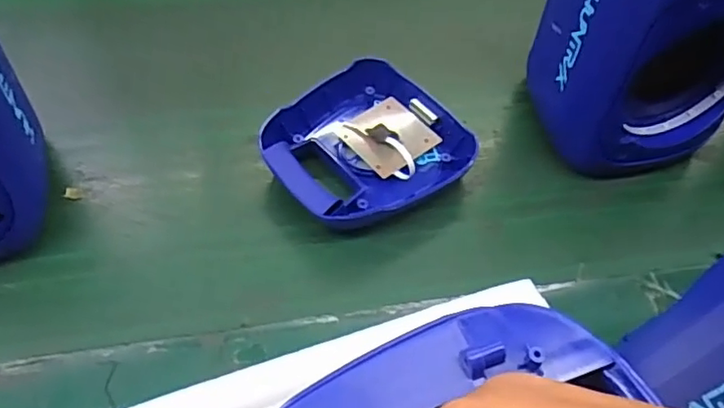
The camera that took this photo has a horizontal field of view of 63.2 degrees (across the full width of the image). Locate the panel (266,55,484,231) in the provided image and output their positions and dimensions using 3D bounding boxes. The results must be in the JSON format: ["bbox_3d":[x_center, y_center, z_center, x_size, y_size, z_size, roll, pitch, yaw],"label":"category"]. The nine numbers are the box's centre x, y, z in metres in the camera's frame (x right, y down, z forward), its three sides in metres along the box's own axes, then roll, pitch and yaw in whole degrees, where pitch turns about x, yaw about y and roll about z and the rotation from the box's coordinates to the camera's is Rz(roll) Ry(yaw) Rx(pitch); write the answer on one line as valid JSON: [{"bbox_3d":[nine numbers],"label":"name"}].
[{"bbox_3d":[0.000,-0.056,0.569,0.182,0.043,0.165,-29,57,-22],"label":"panel"}]

